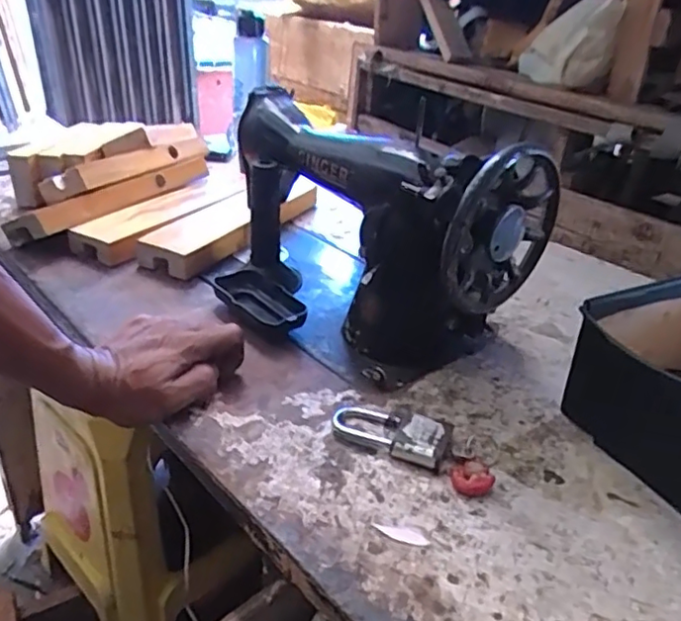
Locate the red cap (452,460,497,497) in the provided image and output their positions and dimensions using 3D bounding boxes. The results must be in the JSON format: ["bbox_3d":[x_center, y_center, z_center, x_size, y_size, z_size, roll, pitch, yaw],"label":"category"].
[{"bbox_3d":[0.092,0.118,0.438,0.025,0.012,0.028,-20,36,-33],"label":"red cap"}]

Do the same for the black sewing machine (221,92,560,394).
[{"bbox_3d":[0.015,-0.077,0.594,0.322,0.199,0.146,28,38,37],"label":"black sewing machine"}]

